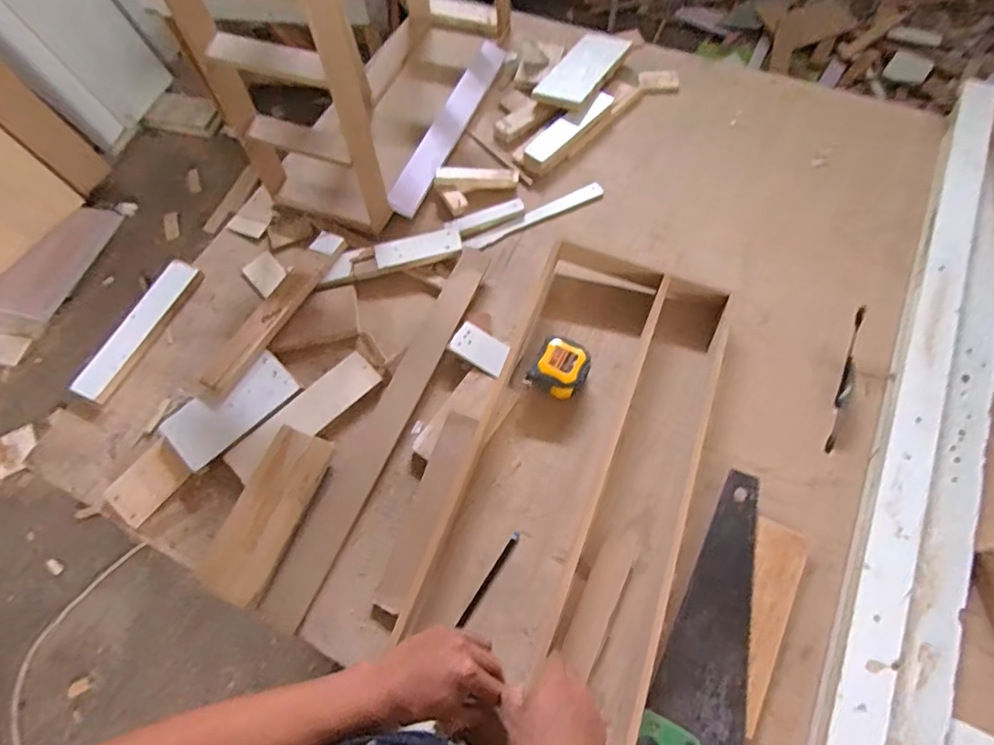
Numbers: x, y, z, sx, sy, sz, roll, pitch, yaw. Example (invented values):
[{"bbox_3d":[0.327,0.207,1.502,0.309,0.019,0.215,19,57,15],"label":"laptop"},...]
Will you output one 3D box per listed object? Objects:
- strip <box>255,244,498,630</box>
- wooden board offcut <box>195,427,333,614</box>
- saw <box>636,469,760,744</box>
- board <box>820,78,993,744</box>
[{"bbox_3d":[-0.154,0.060,0.748,0.065,0.019,0.580,23,73,9],"label":"strip"},{"bbox_3d":[-0.301,0.180,0.692,0.084,0.022,0.217,19,68,11],"label":"wooden board offcut"},{"bbox_3d":[0.249,0.324,0.595,0.113,0.021,0.420,25,69,13],"label":"saw"},{"bbox_3d":[0.543,0.121,0.659,0.122,0.022,1.331,27,69,4],"label":"board"}]

